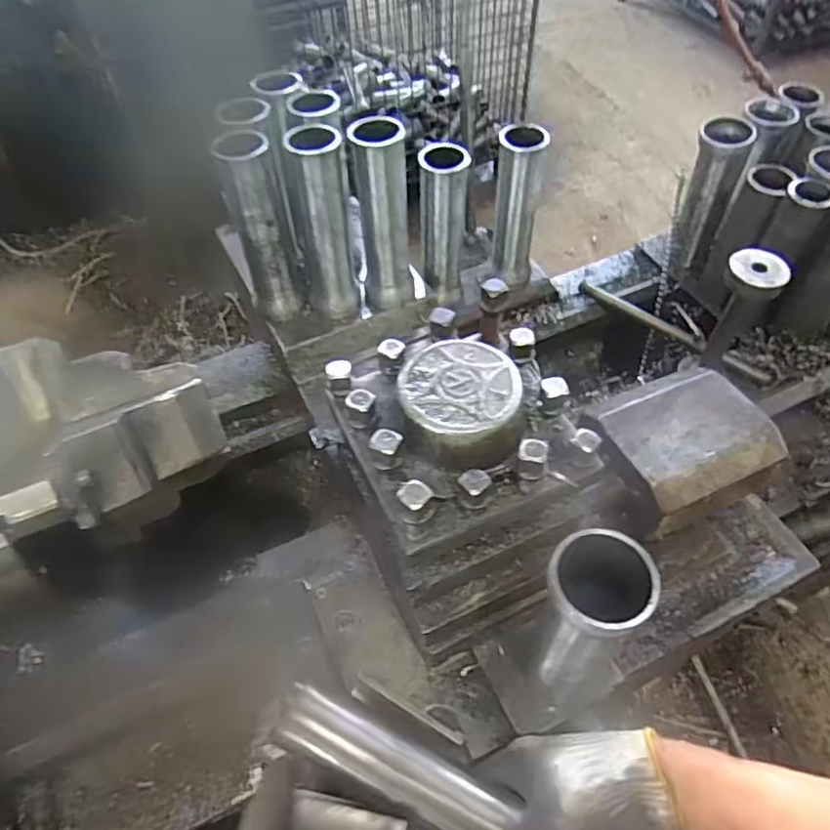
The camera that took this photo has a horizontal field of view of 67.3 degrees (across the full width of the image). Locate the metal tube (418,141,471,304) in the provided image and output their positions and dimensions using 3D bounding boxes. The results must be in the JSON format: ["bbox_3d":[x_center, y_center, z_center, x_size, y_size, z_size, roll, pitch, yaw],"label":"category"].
[{"bbox_3d":[0.032,-0.215,0.706,0.047,0.178,0.048,-5,53,-2],"label":"metal tube"}]

